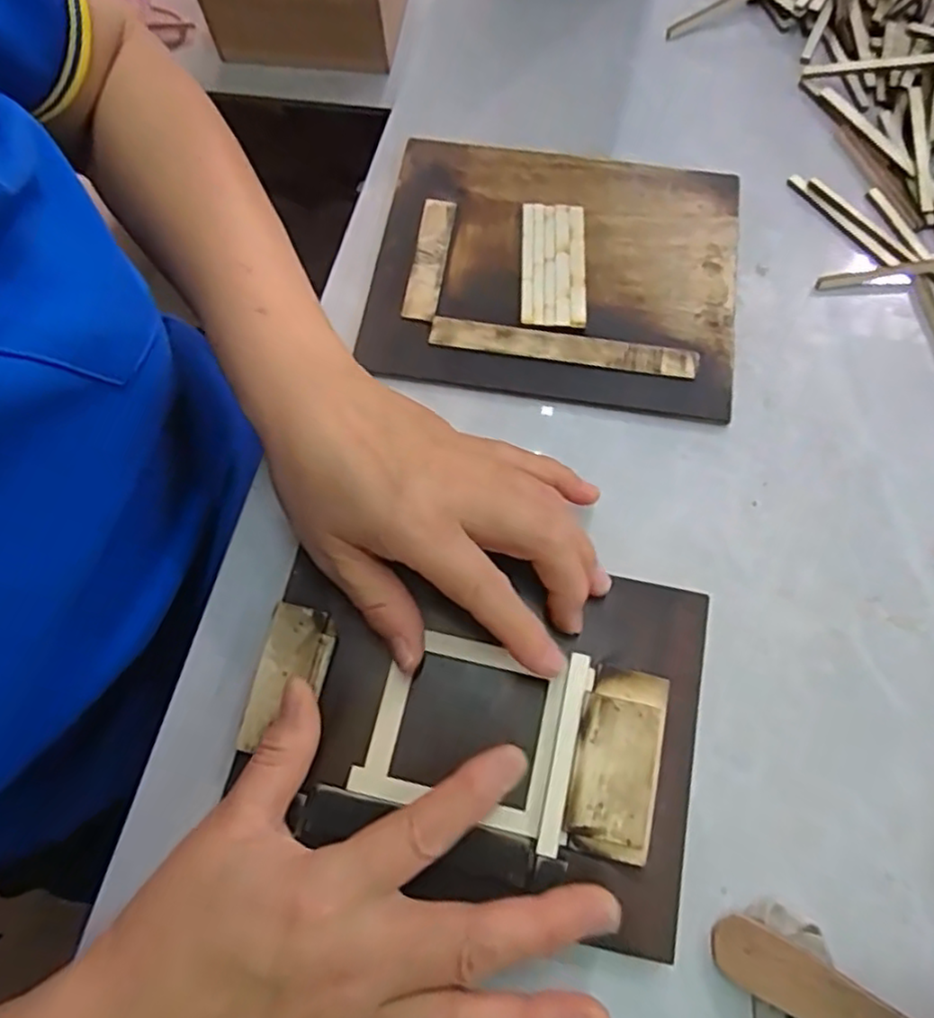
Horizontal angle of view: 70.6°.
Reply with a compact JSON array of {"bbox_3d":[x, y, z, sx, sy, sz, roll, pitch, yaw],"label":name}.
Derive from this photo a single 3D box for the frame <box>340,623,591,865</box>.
[{"bbox_3d":[0.004,0.091,0.276,0.086,0.009,0.076,14,72,7],"label":"frame"}]

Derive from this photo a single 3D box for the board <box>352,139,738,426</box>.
[{"bbox_3d":[0.049,-0.131,0.364,0.191,0.012,0.157,8,71,5],"label":"board"}]

